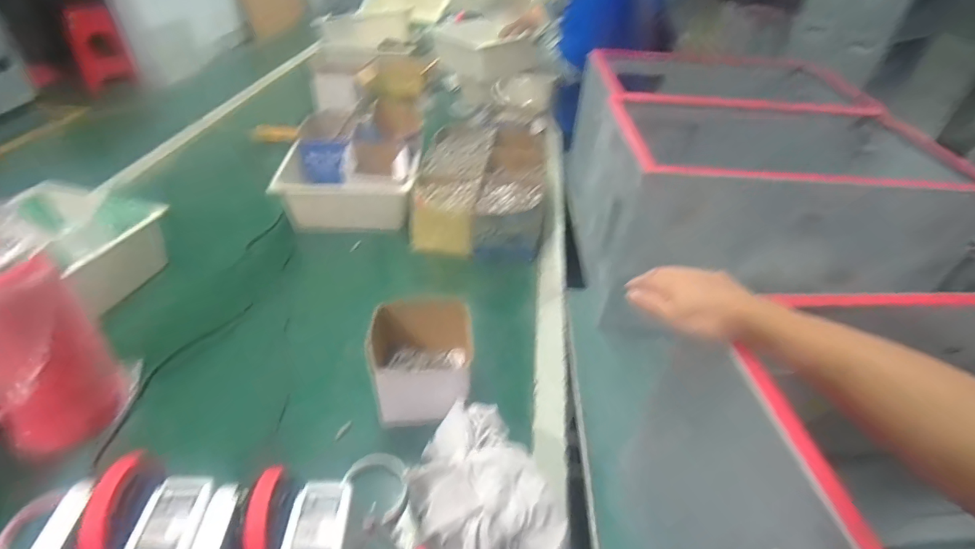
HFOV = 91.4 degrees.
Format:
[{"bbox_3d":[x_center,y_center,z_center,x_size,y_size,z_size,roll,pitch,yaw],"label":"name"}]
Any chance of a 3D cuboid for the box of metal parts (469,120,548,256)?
[{"bbox_3d":[0.063,-0.209,1.081,0.146,0.104,0.419,7,40,5],"label":"box of metal parts"}]

